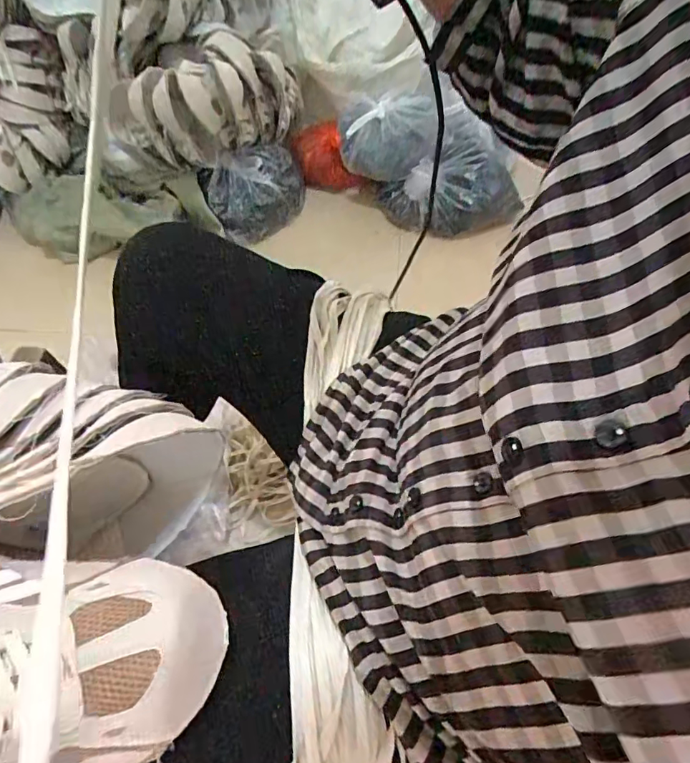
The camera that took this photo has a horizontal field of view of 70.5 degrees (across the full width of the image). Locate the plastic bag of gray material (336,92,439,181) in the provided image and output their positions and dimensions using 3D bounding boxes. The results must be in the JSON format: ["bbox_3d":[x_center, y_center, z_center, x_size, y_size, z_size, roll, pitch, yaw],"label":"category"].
[{"bbox_3d":[0.096,-0.528,1.035,0.220,0.143,0.118,7,61,8],"label":"plastic bag of gray material"}]

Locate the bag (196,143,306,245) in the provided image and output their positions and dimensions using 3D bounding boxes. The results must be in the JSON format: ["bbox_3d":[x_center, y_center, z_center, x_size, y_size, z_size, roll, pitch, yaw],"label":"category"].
[{"bbox_3d":[-0.193,-0.411,1.069,0.214,0.144,0.115,-30,63,-13],"label":"bag"}]

